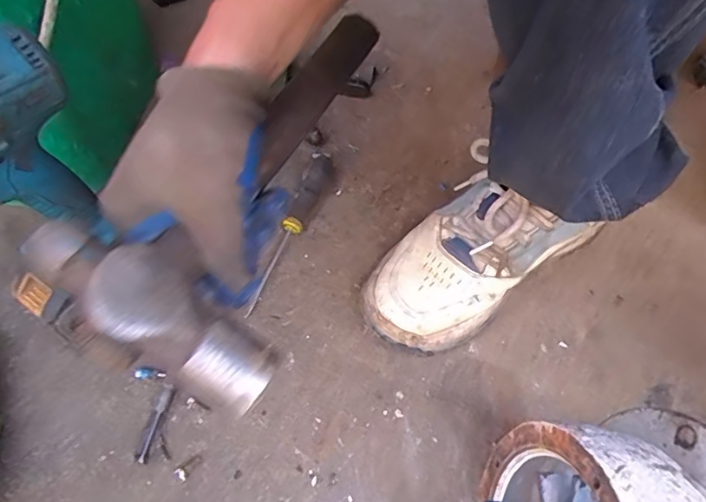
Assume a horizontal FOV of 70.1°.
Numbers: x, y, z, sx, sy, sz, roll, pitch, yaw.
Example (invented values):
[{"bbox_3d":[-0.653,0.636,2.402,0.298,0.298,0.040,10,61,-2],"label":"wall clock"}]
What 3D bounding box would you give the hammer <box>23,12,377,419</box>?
[{"bbox_3d":[-0.049,-0.075,0.321,0.112,0.052,0.331,15,53,11],"label":"hammer"}]

